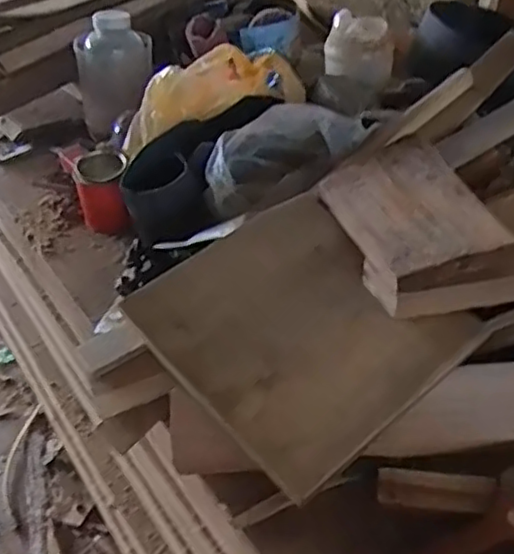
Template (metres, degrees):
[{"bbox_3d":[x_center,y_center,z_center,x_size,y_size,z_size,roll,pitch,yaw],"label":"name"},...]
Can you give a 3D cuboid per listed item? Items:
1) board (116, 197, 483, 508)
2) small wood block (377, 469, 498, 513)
[{"bbox_3d":[0.037,0.043,0.611,0.234,0.010,0.256,-33,57,-23],"label":"board"},{"bbox_3d":[0.150,0.180,0.546,0.095,0.010,0.029,5,41,10],"label":"small wood block"}]

